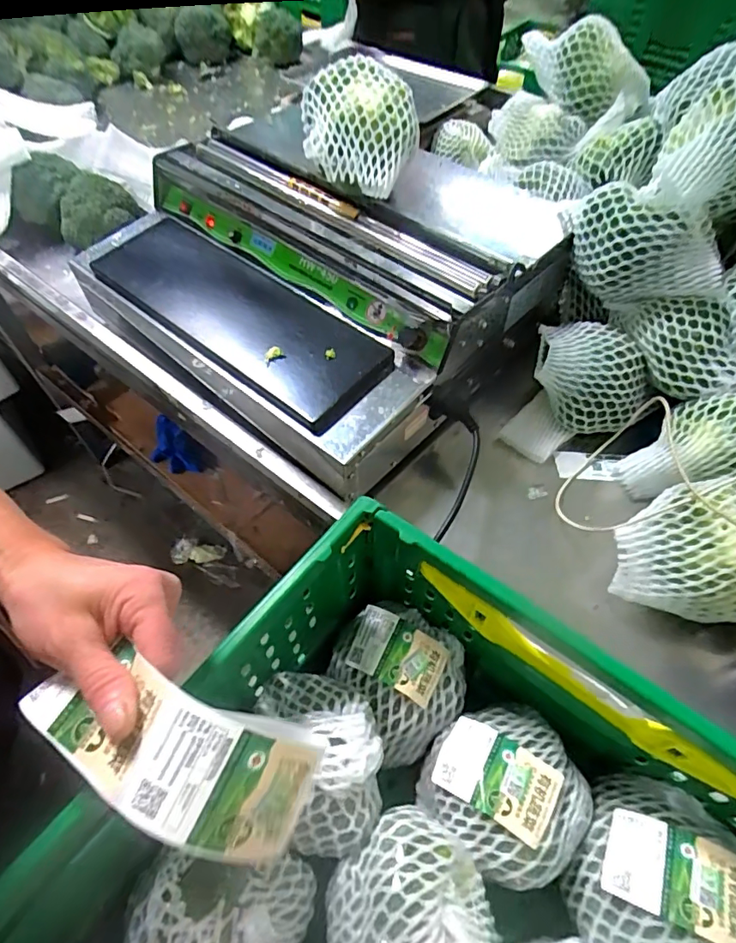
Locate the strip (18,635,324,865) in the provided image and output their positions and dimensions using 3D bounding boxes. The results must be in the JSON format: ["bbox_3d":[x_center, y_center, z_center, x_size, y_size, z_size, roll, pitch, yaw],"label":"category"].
[{"bbox_3d":[-0.102,0.137,0.253,0.148,0.052,0.061,18,56,3],"label":"strip"}]

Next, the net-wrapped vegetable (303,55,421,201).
[{"bbox_3d":[-0.008,-0.367,0.545,0.127,0.087,0.116,1,55,-2],"label":"net-wrapped vegetable"}]

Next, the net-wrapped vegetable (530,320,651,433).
[{"bbox_3d":[0.253,-0.113,0.608,0.099,0.089,0.134,-27,60,-20],"label":"net-wrapped vegetable"}]

